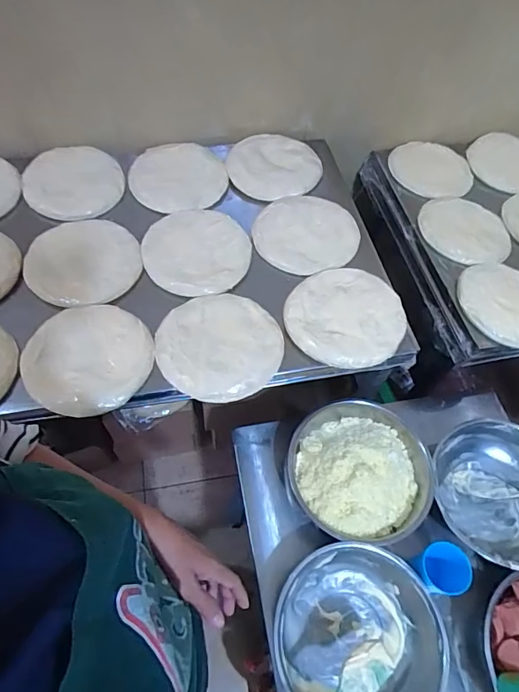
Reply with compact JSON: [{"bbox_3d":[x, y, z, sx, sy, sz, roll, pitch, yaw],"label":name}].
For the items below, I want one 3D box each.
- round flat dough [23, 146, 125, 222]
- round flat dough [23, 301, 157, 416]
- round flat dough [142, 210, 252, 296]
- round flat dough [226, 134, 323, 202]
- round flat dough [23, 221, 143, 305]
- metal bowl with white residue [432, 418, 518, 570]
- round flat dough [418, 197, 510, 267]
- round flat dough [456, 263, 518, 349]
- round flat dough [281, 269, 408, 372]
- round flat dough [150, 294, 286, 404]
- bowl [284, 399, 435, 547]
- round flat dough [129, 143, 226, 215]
[{"bbox_3d":[-0.404,-0.359,0.976,0.203,0.022,0.229,-20,63,-15],"label":"round flat dough"},{"bbox_3d":[-0.281,0.015,0.734,0.198,0.022,0.198,2,59,-3],"label":"round flat dough"},{"bbox_3d":[-0.126,-0.193,0.892,0.204,0.021,0.230,-7,60,-8],"label":"round flat dough"},{"bbox_3d":[0.037,-0.415,1.023,0.205,0.018,0.204,-1,63,1],"label":"round flat dough"},{"bbox_3d":[-0.335,-0.165,0.856,0.221,0.023,0.207,2,59,-3],"label":"round flat dough"},{"bbox_3d":[0.469,0.277,0.850,0.221,0.124,0.259,2,59,-3],"label":"metal bowl with white residue"},{"bbox_3d":[0.472,-0.266,1.026,0.212,0.023,0.204,2,59,-3],"label":"round flat dough"},{"bbox_3d":[0.495,-0.088,0.902,0.179,0.021,0.203,-3,57,-4],"label":"round flat dough"},{"bbox_3d":[0.157,-0.056,0.803,0.200,0.022,0.204,2,59,-3],"label":"round flat dough"},{"bbox_3d":[-0.068,-0.008,0.764,0.207,0.010,0.209,2,59,-3],"label":"round flat dough"},{"bbox_3d":[0.197,0.232,0.862,0.262,0.077,0.277,2,59,-3],"label":"bowl"},{"bbox_3d":[-0.183,-0.381,0.999,0.205,0.028,0.211,2,59,-3],"label":"round flat dough"}]

